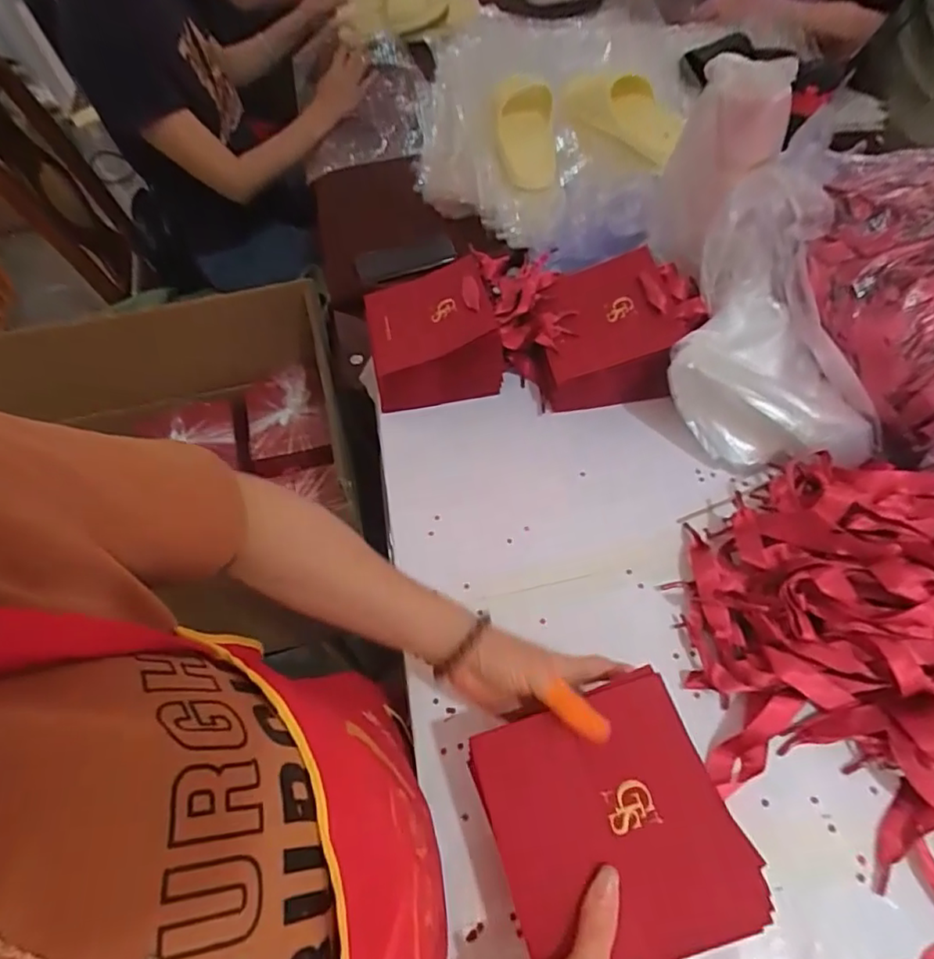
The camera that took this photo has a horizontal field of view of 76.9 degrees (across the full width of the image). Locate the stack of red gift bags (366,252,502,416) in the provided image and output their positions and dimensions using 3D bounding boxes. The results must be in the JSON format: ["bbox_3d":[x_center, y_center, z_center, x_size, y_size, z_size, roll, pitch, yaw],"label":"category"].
[{"bbox_3d":[-0.042,-0.171,0.679,0.137,0.090,0.145,-11,57,-2],"label":"stack of red gift bags"}]

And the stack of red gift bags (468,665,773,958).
[{"bbox_3d":[0.092,0.222,0.377,0.146,0.018,0.156,-22,69,1],"label":"stack of red gift bags"}]

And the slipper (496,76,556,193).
[{"bbox_3d":[0.102,-0.575,0.999,0.099,0.190,0.051,-1,57,5],"label":"slipper"}]

